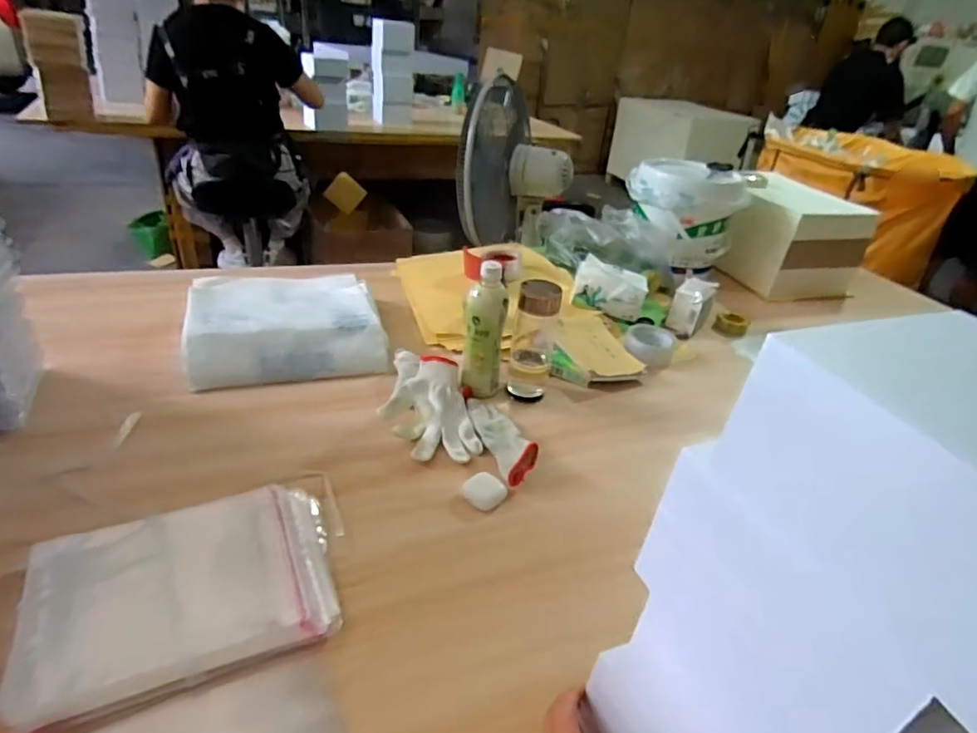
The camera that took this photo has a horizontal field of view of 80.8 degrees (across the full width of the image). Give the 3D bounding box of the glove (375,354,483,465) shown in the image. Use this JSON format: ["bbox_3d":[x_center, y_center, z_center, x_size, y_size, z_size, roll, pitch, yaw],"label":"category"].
[{"bbox_3d":[-0.096,0.048,0.850,0.128,0.050,0.224,-5,35,-15],"label":"glove"}]

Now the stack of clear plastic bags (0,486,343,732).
[{"bbox_3d":[-0.288,0.206,0.555,0.262,0.034,0.196,-4,41,-32],"label":"stack of clear plastic bags"}]

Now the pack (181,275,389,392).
[{"bbox_3d":[-0.350,-0.081,0.990,0.306,0.068,0.284,-7,35,-18],"label":"pack"}]

